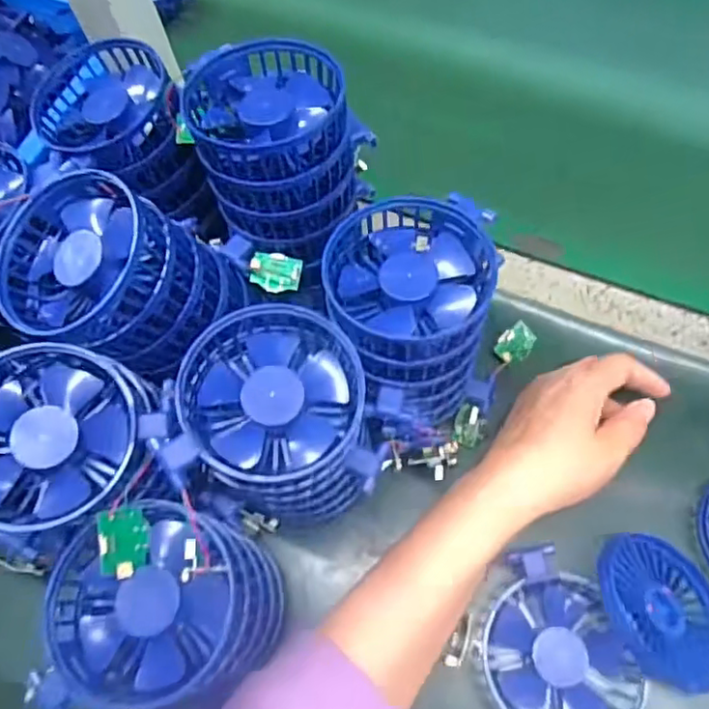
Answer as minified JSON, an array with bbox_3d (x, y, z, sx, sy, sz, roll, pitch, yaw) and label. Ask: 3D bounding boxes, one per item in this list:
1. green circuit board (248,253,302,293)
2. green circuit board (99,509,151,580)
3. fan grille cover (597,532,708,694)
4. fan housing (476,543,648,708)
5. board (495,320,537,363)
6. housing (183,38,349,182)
[{"bbox_3d":[-0.049,-0.051,0.389,0.031,0.004,0.024,2,93,-8],"label":"green circuit board"},{"bbox_3d":[-0.110,0.090,0.298,0.022,0.008,0.031,-1,86,-26],"label":"green circuit board"},{"bbox_3d":[0.181,0.149,0.365,0.084,0.010,0.085,4,55,-23],"label":"fan grille cover"},{"bbox_3d":[0.120,0.174,0.375,0.084,0.028,0.105,0,65,3],"label":"fan housing"},{"bbox_3d":[0.118,-0.010,0.453,0.023,0.006,0.034,34,71,18],"label":"board"},{"bbox_3d":[-0.049,-0.143,0.360,0.091,0.034,0.075,-17,65,-5],"label":"housing"}]

